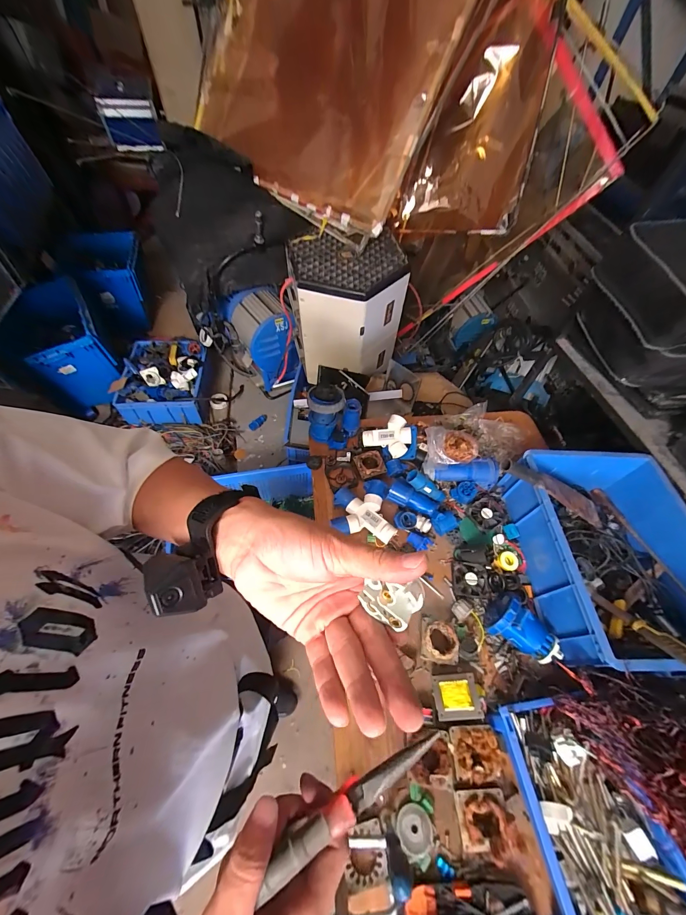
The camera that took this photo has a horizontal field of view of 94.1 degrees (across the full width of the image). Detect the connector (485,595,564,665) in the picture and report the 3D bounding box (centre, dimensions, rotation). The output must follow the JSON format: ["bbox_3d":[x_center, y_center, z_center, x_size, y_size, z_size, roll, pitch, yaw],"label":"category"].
[{"bbox_3d":[0.398,0.391,0.704,0.141,0.115,0.092,37,61,19],"label":"connector"}]

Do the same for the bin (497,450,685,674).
[{"bbox_3d":[0.663,0.222,0.756,0.404,0.197,0.474,2,56,-4],"label":"bin"}]

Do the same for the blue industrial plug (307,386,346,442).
[{"bbox_3d":[-0.053,-0.133,0.980,0.107,0.159,0.099,-3,56,-7],"label":"blue industrial plug"}]

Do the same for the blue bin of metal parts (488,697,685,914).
[{"bbox_3d":[0.419,0.603,0.544,0.208,0.074,0.319,-5,57,-9],"label":"blue bin of metal parts"}]

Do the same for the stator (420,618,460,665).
[{"bbox_3d":[0.214,0.410,0.711,0.080,0.048,0.079,12,56,3],"label":"stator"}]

